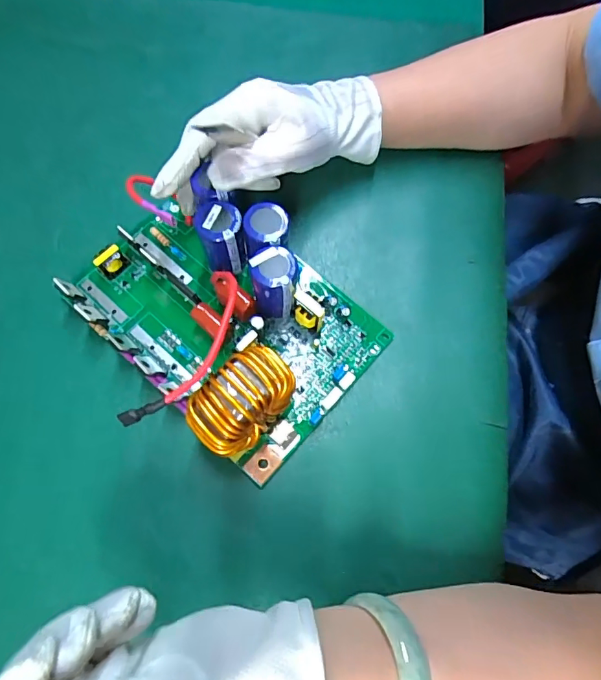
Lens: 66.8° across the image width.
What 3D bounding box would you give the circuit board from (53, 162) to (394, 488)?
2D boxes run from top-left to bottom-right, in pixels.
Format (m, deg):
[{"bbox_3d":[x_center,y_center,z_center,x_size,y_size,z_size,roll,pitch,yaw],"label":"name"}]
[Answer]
[{"bbox_3d":[-0.052,-0.025,0.294,0.192,0.065,0.142,41,75,11],"label":"circuit board"}]

